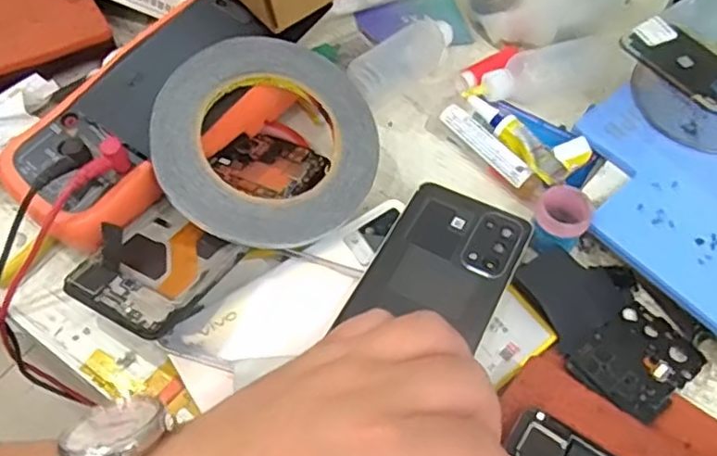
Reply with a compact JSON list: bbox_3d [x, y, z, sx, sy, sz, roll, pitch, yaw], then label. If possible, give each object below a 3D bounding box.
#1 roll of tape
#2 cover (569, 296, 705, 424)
[{"bbox_3d":[-0.052,-0.051,0.361,0.123,0.007,0.123,5,71,-13],"label":"roll of tape"},{"bbox_3d":[0.148,0.070,0.339,0.063,0.004,0.048,-32,61,-27],"label":"cover"}]

